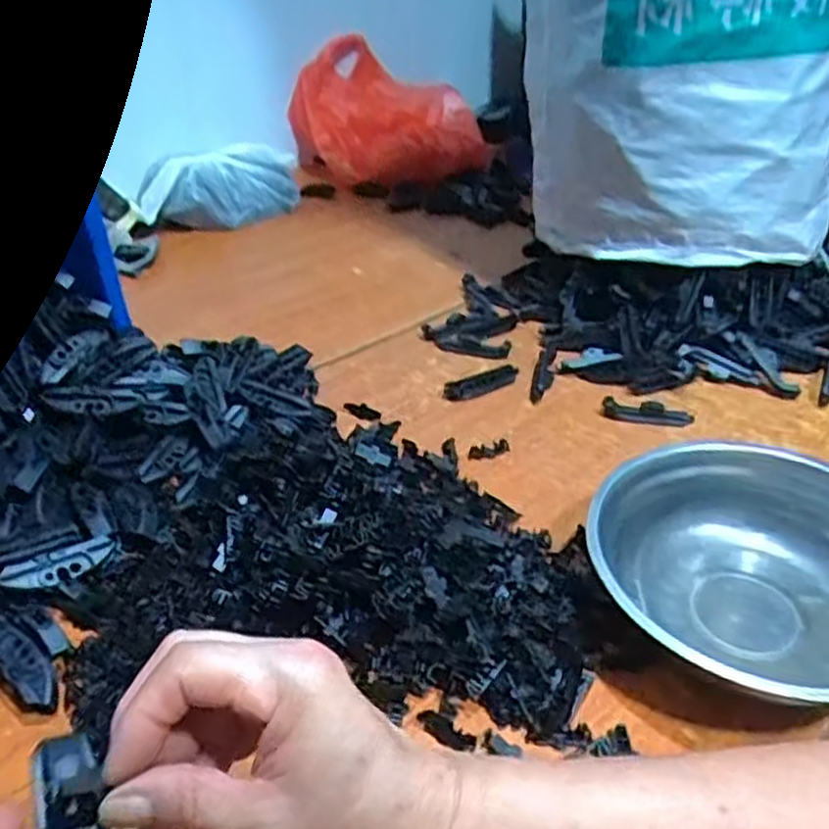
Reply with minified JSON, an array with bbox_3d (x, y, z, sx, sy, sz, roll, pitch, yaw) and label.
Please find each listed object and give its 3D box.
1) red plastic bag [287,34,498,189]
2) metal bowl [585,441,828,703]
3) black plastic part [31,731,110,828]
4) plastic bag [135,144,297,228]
[{"bbox_3d":[-0.036,-0.475,1.214,0.291,0.171,0.238,-2,34,1],"label":"red plastic bag"},{"bbox_3d":[0.207,0.097,0.473,0.185,0.068,0.193,-2,34,1],"label":"metal bowl"},{"bbox_3d":[-0.119,0.143,0.274,0.022,0.023,0.069,-18,58,-21],"label":"black plastic part"},{"bbox_3d":[-0.253,-0.297,1.048,0.235,0.096,0.067,-23,39,-27],"label":"plastic bag"}]

